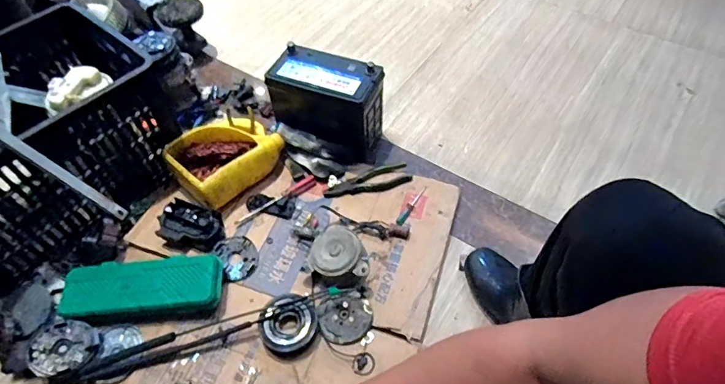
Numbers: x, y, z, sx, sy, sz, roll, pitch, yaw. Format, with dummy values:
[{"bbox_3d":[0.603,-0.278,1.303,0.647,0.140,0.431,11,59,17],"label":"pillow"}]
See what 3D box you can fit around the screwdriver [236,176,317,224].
[{"bbox_3d":[-0.184,0.019,0.963,0.199,0.023,0.020,-34,61,-22],"label":"screwdriver"}]

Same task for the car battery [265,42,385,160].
[{"bbox_3d":[-0.081,-0.202,1.015,0.246,0.198,0.112,16,56,12],"label":"car battery"}]

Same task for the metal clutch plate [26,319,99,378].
[{"bbox_3d":[-0.523,0.271,0.772,0.101,0.008,0.094,10,49,-12],"label":"metal clutch plate"}]

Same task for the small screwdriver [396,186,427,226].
[{"bbox_3d":[0.105,0.029,0.962,0.017,0.021,0.121,26,60,19],"label":"small screwdriver"}]

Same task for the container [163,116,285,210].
[{"bbox_3d":[-0.303,-0.082,0.983,0.219,0.082,0.193,-35,61,-22],"label":"container"}]

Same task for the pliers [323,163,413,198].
[{"bbox_3d":[0.014,-0.019,0.983,0.194,0.022,0.057,-19,56,-12],"label":"pliers"}]

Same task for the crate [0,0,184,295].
[{"bbox_3d":[-0.697,-0.128,0.918,0.389,0.279,0.493,33,61,22],"label":"crate"}]

